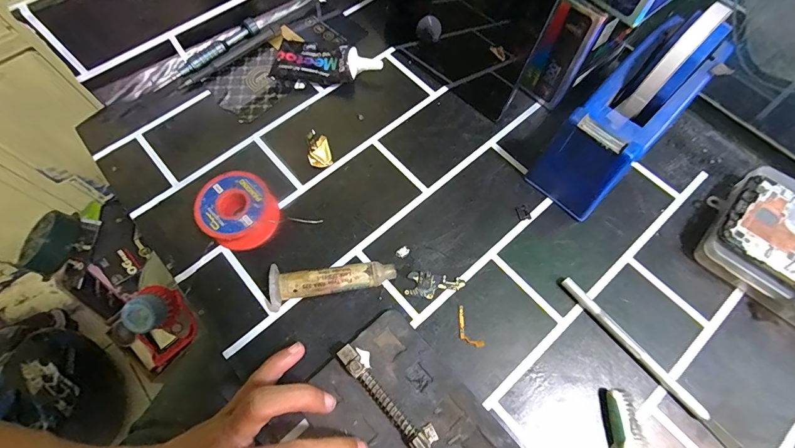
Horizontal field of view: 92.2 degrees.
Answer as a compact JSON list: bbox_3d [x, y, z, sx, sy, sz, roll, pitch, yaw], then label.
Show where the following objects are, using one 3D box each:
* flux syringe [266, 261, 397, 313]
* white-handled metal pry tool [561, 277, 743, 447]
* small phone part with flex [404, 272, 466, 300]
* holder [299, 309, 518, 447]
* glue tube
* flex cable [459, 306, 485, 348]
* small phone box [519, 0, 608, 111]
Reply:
[{"bbox_3d":[-0.047,0.038,0.275,0.088,0.020,0.026,-13,66,-5],"label":"flux syringe"},{"bbox_3d":[0.167,0.091,0.260,0.008,0.010,0.139,-37,71,-15],"label":"white-handled metal pry tool"},{"bbox_3d":[0.028,0.046,0.282,0.041,0.004,0.019,9,66,5],"label":"small phone part with flex"},{"bbox_3d":[0.006,0.126,0.237,0.086,0.020,0.124,-39,71,-15],"label":"holder"},{"bbox_3d":[-0.065,-0.149,0.353,0.098,0.028,0.037,5,66,3],"label":"glue tube"},{"bbox_3d":[0.048,0.074,0.269,0.013,0.004,0.031,-25,68,-12],"label":"flex cable"},{"bbox_3d":[0.127,-0.131,0.306,0.039,0.105,0.019,29,68,12],"label":"small phone box"}]

